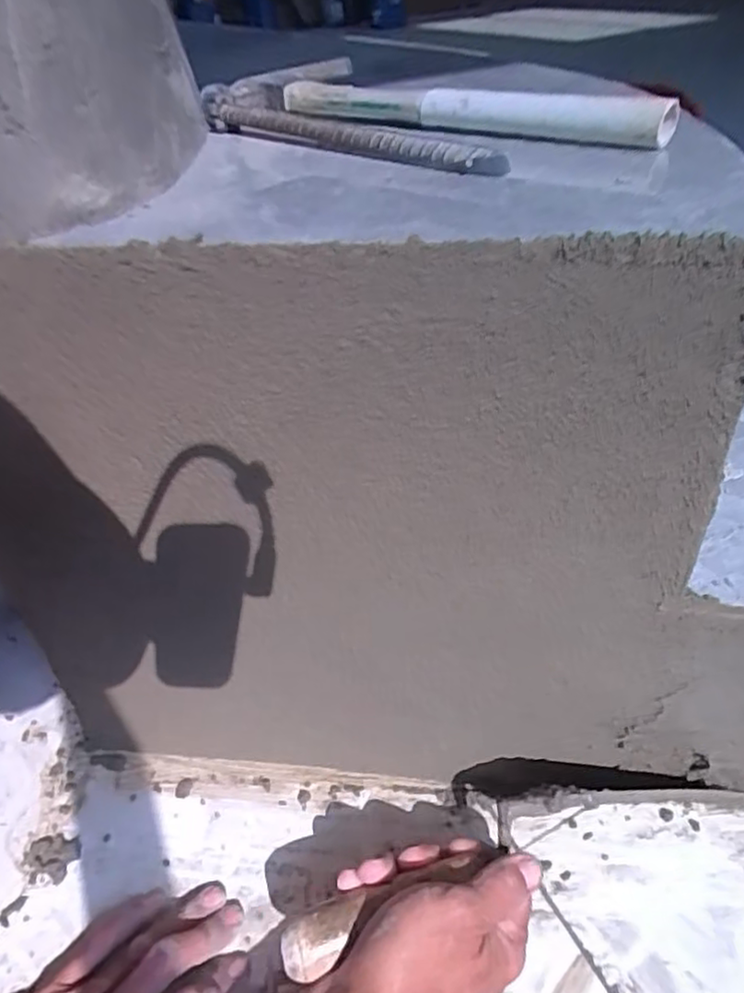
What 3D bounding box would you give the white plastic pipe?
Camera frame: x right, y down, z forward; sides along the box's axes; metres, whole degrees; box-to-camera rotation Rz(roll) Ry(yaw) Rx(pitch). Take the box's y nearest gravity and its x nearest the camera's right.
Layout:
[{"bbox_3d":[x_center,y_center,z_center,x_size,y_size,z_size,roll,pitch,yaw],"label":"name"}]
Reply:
[{"bbox_3d":[0.040,-0.218,0.358,0.252,0.018,0.027,26,50,32],"label":"white plastic pipe"}]

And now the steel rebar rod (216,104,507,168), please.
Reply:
[{"bbox_3d":[-0.018,-0.191,0.335,0.011,0.013,0.210,-34,48,-29],"label":"steel rebar rod"}]

